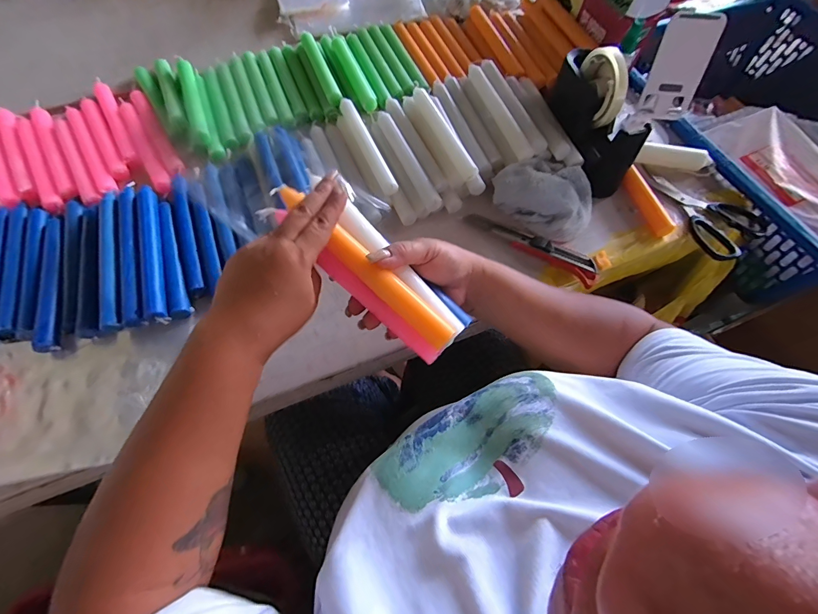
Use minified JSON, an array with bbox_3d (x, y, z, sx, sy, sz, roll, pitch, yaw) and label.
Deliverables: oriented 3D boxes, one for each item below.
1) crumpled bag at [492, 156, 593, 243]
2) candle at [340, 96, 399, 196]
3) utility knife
[{"bbox_3d":[0.190,-0.158,0.504,0.130,0.044,0.104,38,70,17],"label":"crumpled bag"},{"bbox_3d":[-0.062,-0.236,0.541,0.022,0.015,0.198,-21,66,-9],"label":"candle"},{"bbox_3d":[0.159,-0.084,0.491,0.184,0.013,0.029,31,68,15],"label":"utility knife"}]

